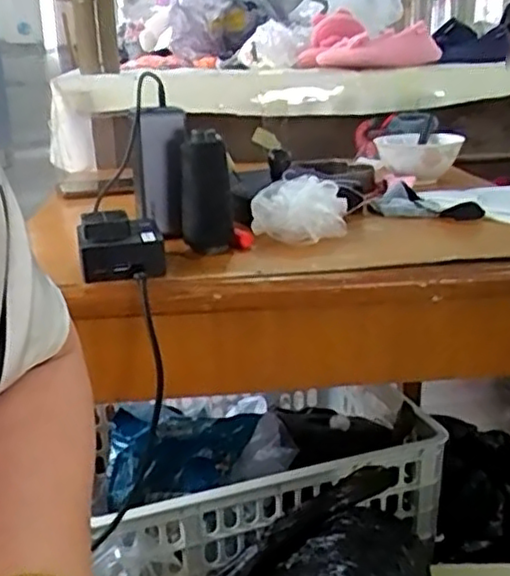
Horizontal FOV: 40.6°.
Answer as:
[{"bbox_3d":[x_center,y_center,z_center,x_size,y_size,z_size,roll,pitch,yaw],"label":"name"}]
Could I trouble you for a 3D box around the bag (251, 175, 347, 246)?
[{"bbox_3d":[0.045,-0.079,0.692,0.096,0.049,0.074,-1,20,0],"label":"bag"}]

